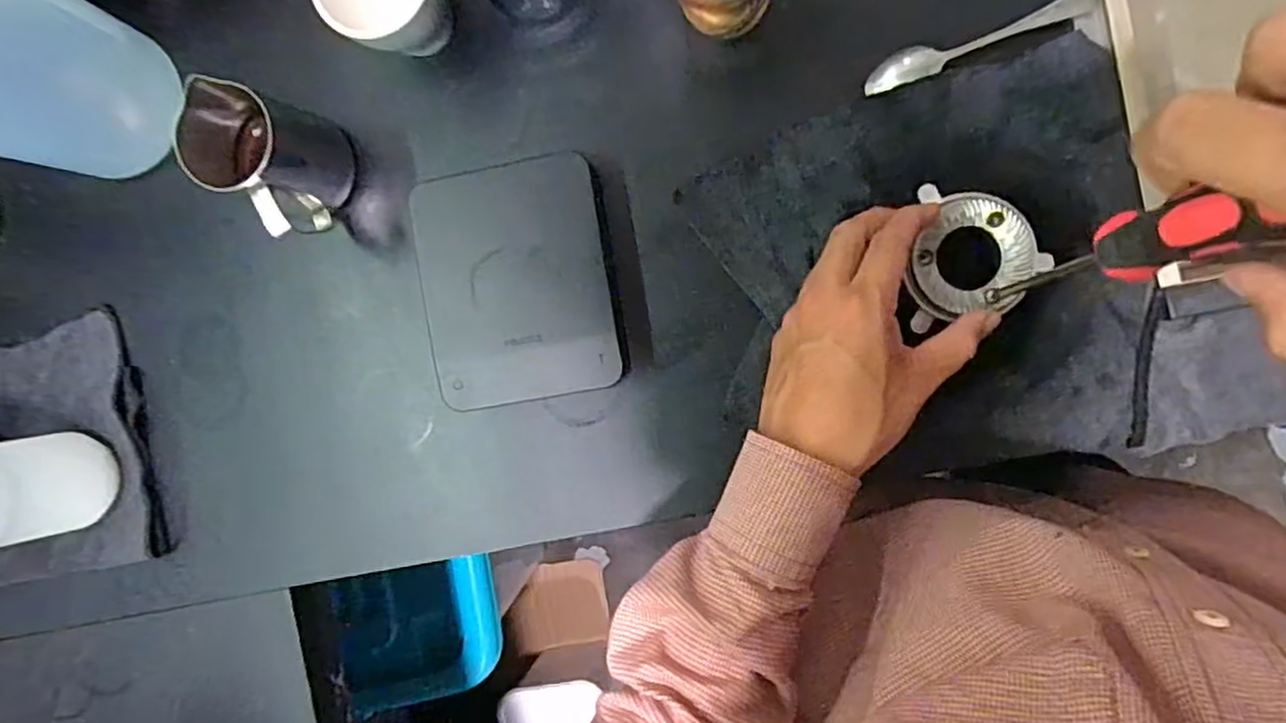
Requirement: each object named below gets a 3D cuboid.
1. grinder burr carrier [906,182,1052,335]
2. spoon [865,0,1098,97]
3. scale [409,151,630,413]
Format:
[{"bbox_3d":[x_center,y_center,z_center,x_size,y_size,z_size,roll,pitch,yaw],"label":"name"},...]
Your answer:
[{"bbox_3d":[0.191,-0.055,0.403,0.070,0.018,0.081,12,94,8],"label":"grinder burr carrier"},{"bbox_3d":[0.212,-0.205,0.445,0.143,0.013,0.024,-21,88,8],"label":"spoon"},{"bbox_3d":[-0.084,-0.053,0.481,0.126,0.037,0.156,-9,90,8],"label":"scale"}]

